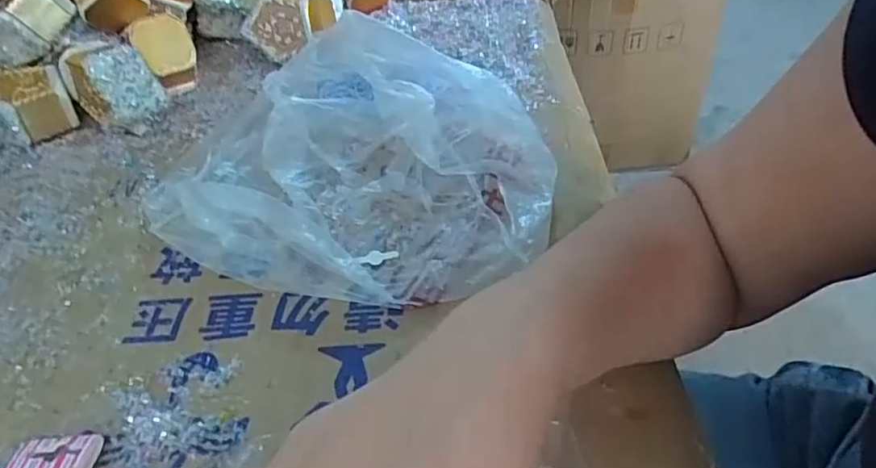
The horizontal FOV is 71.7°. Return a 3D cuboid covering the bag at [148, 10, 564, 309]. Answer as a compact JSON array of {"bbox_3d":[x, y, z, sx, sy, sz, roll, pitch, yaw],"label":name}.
[{"bbox_3d":[-0.051,-0.071,0.456,0.284,0.053,0.259,10,46,14],"label":"bag"}]

